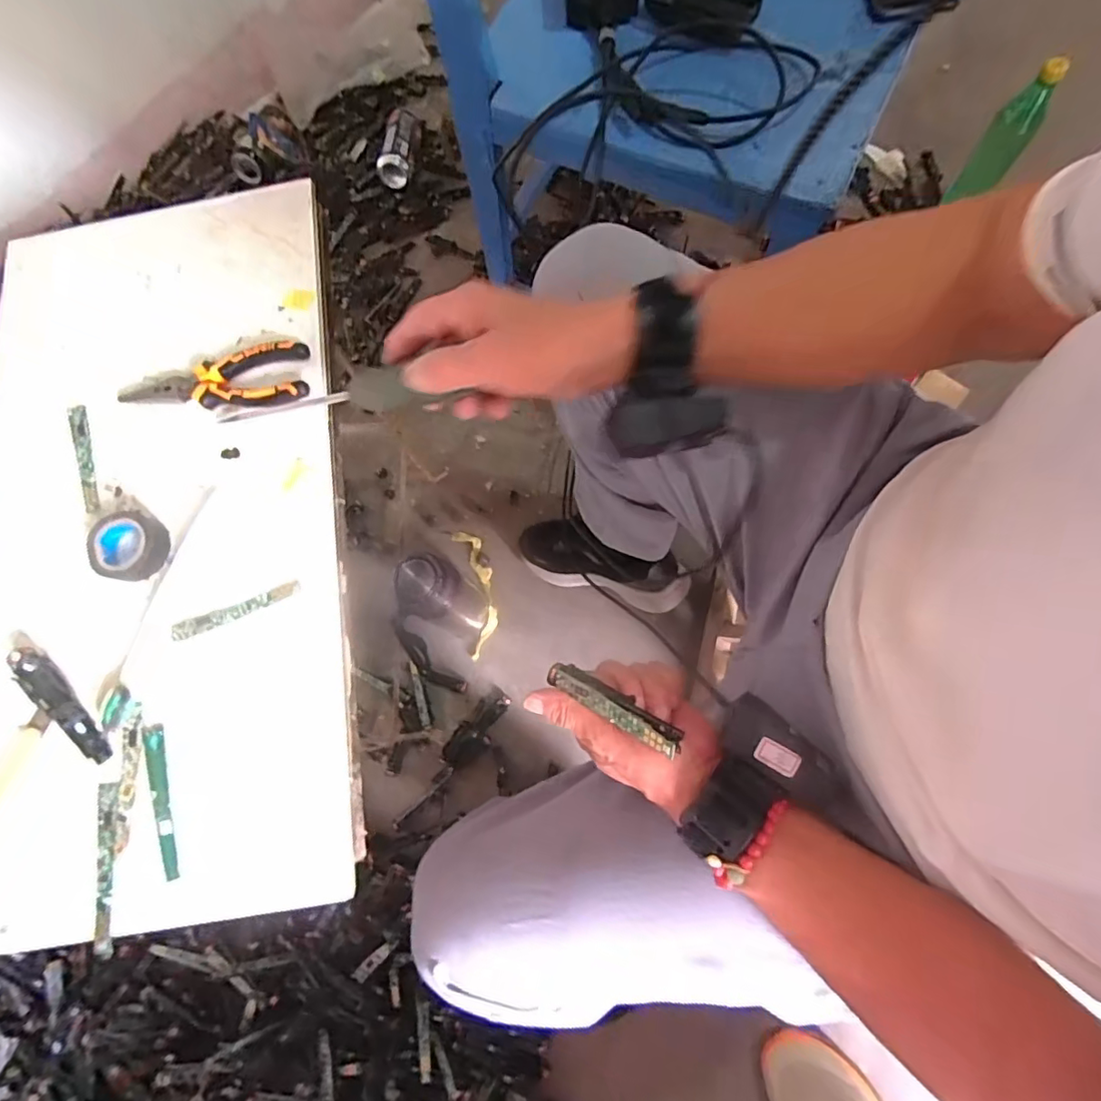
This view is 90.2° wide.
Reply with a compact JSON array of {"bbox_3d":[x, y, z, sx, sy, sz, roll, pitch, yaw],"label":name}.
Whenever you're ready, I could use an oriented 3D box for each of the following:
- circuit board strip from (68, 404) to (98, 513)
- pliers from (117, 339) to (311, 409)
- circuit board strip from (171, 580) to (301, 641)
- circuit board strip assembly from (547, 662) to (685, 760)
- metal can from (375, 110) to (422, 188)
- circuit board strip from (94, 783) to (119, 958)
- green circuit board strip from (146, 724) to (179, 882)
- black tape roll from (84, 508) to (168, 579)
[{"bbox_3d":[-0.381,-0.075,0.447,0.015,0.004,0.101,-19,74,-3],"label":"circuit board strip"},{"bbox_3d":[-0.272,-0.133,0.442,0.152,0.020,0.052,-7,73,0],"label":"pliers"},{"bbox_3d":[-0.229,0.044,0.400,0.095,0.004,0.013,-20,74,-4],"label":"circuit board strip"},{"bbox_3d":[0.036,0.095,0.344,0.106,0.008,0.017,21,72,46],"label":"circuit board strip assembly"},{"bbox_3d":[-0.279,-0.752,1.010,0.063,0.077,0.148,7,74,4],"label":"metal can"},{"bbox_3d":[-0.294,0.209,0.363,0.016,0.006,0.103,-12,75,9],"label":"circuit board strip"},{"bbox_3d":[-0.262,0.168,0.368,0.012,0.005,0.099,-20,74,-4],"label":"green circuit board strip"},{"bbox_3d":[-0.322,-0.004,0.416,0.055,0.016,0.050,-1,73,2],"label":"black tape roll"}]

